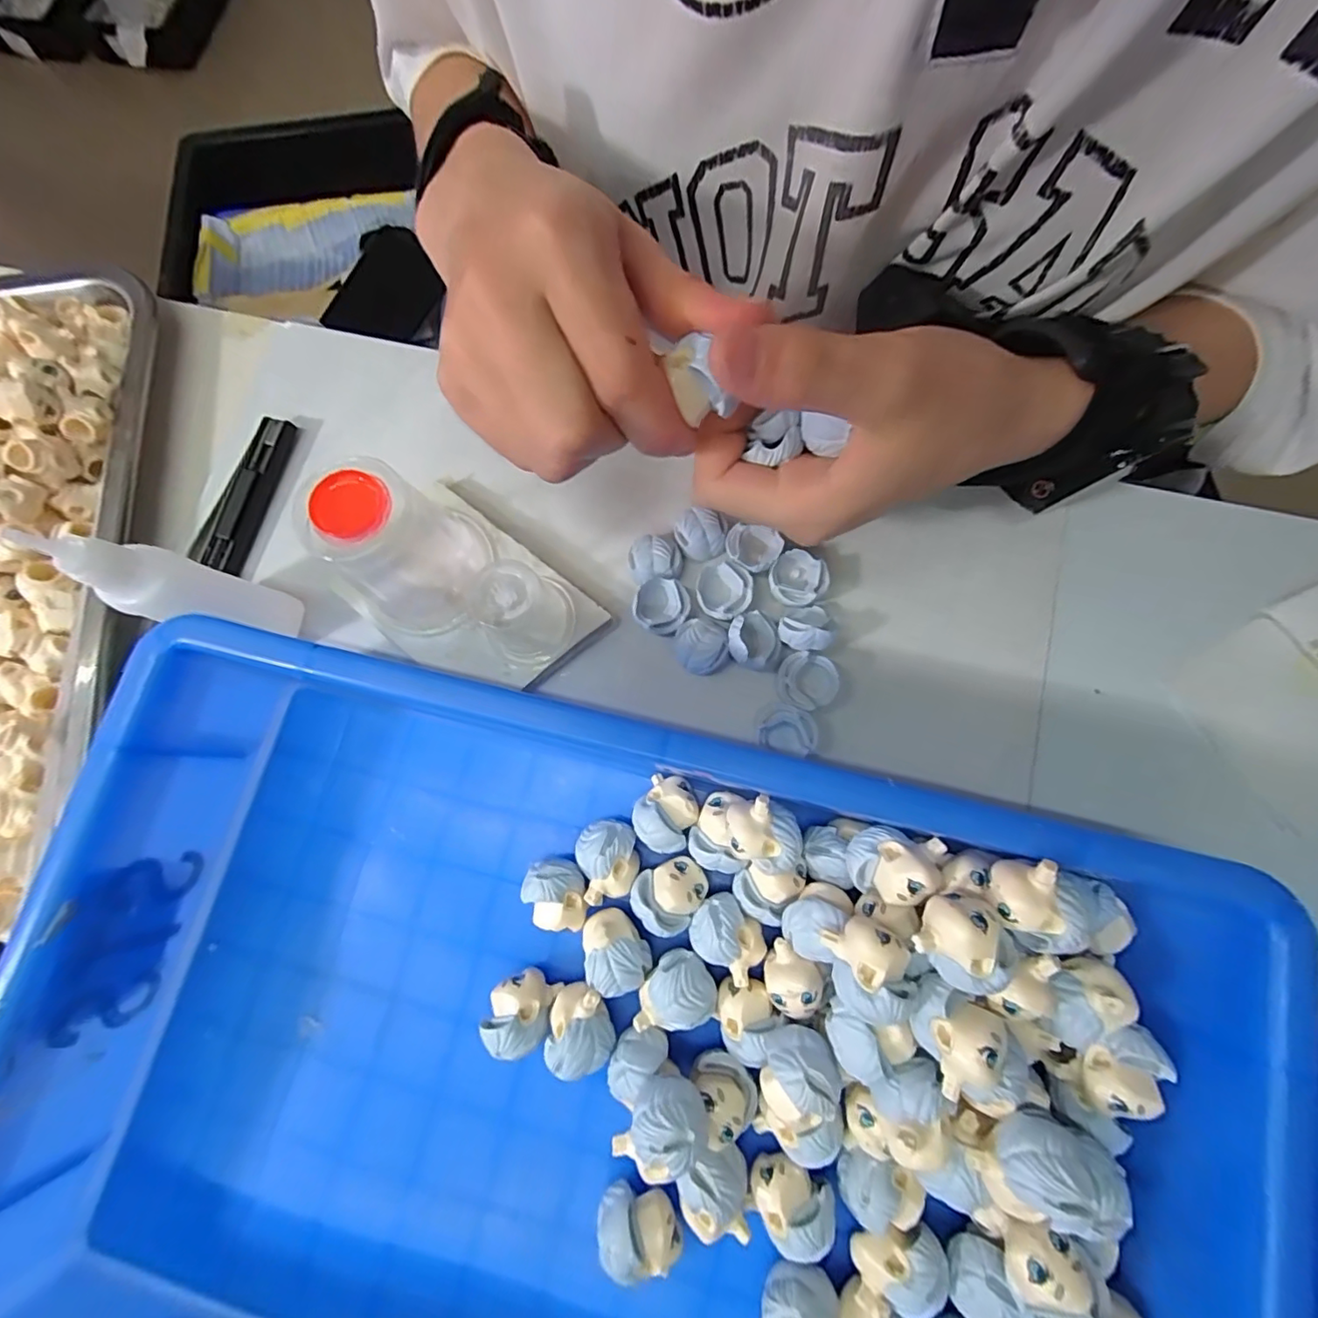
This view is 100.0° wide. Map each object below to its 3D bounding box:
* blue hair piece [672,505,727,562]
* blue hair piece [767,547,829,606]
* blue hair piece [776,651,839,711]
[{"bbox_3d":[0.018,-0.055,0.245,0.022,0.013,0.020,-1,77,3],"label":"blue hair piece"},{"bbox_3d":[0.059,-0.034,0.237,0.024,0.010,0.025,-1,77,3],"label":"blue hair piece"},{"bbox_3d":[0.060,0.010,0.227,0.023,0.010,0.023,-1,77,3],"label":"blue hair piece"}]

